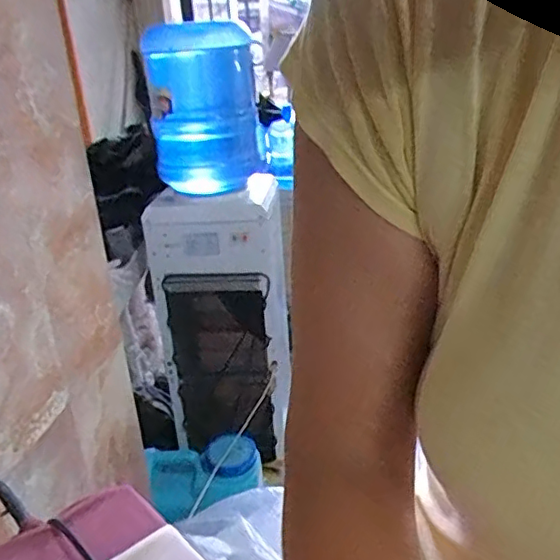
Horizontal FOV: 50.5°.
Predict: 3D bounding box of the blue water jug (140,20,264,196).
[{"bbox_3d":[-0.172,-0.392,1.362,0.246,0.357,0.246,-6,23,-4],"label":"blue water jug"}]

